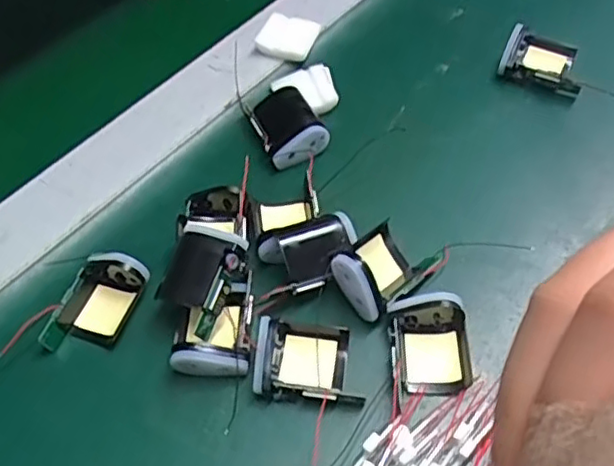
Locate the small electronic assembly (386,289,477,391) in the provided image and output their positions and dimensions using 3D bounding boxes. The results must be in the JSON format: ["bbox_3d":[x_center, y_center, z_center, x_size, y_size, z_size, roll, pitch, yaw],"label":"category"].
[{"bbox_3d":[0.058,0.049,0.299,0.035,0.022,0.048,-5,55,-2],"label":"small electronic assembly"}]

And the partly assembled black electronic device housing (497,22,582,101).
[{"bbox_3d":[0.153,-0.111,0.407,0.050,0.022,0.038,18,58,14],"label":"partly assembled black electronic device housing"}]

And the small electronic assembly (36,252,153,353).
[{"bbox_3d":[-0.105,0.035,0.314,0.034,0.021,0.049,14,57,11],"label":"small electronic assembly"}]

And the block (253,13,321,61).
[{"bbox_3d":[-0.012,-0.134,0.423,0.034,0.009,0.034,18,58,13],"label":"block"}]

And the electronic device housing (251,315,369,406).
[{"bbox_3d":[0.001,0.059,0.296,0.048,0.019,0.037,6,56,5],"label":"electronic device housing"}]

